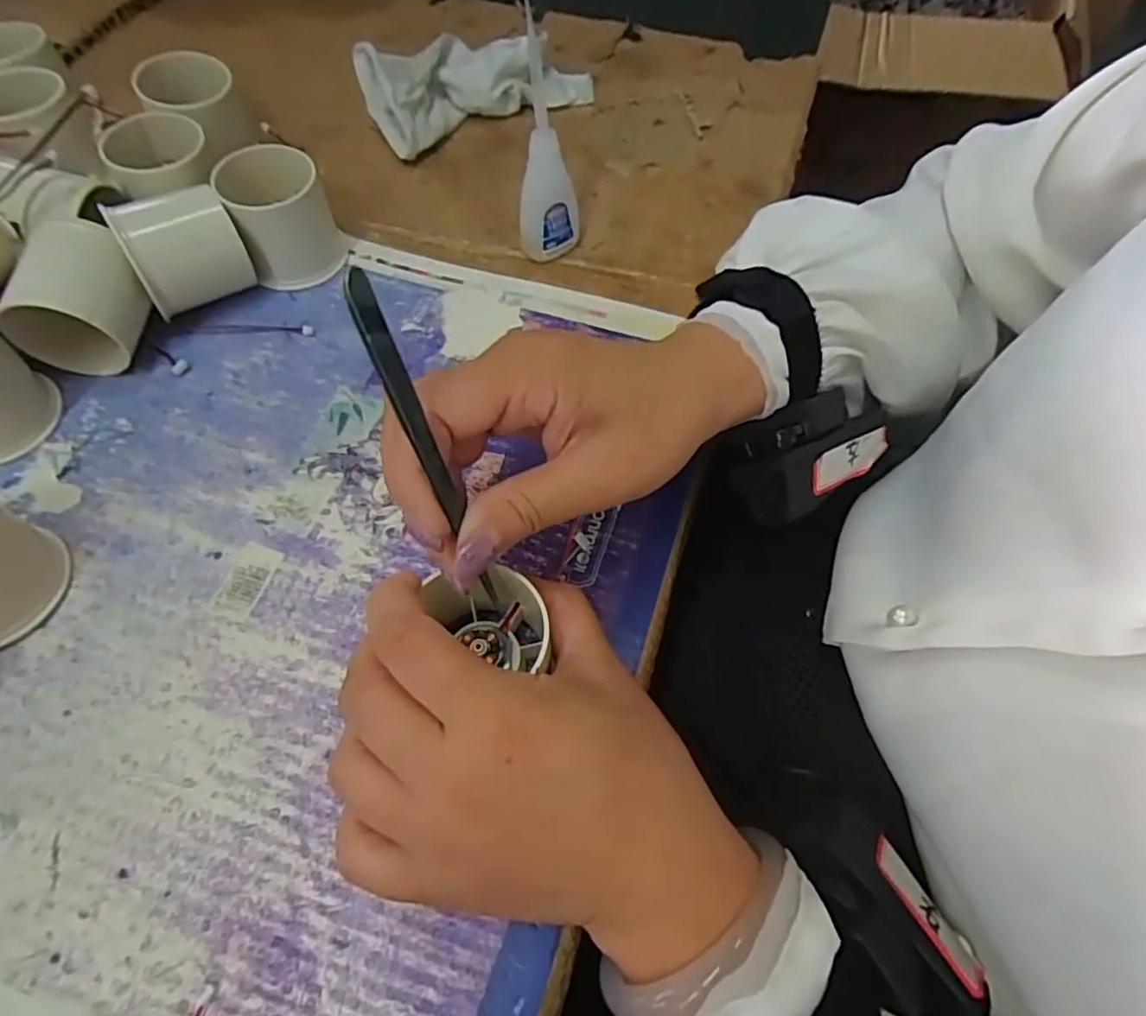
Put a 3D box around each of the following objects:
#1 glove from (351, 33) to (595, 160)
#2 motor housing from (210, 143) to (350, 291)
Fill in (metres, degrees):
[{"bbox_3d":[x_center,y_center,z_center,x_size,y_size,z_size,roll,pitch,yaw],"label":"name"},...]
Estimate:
[{"bbox_3d":[-0.062,-0.291,0.433,0.153,0.038,0.068,-30,65,-17],"label":"glove"},{"bbox_3d":[-0.156,-0.158,0.344,0.049,0.051,0.052,-20,63,-12],"label":"motor housing"}]

